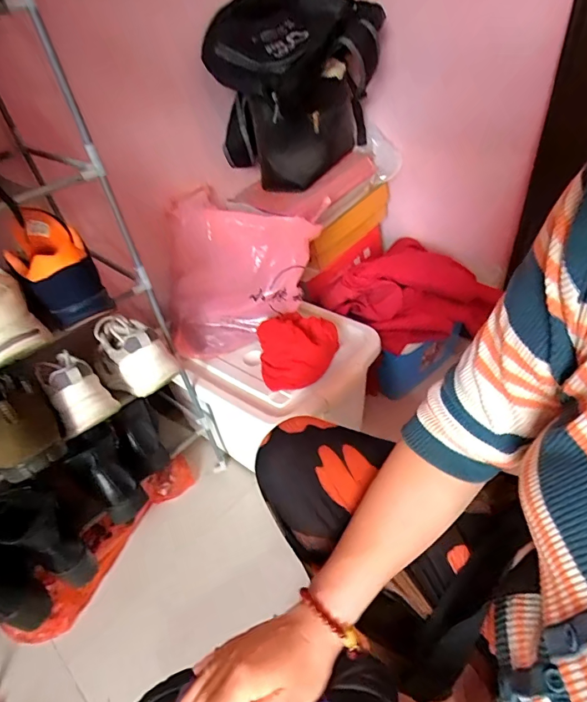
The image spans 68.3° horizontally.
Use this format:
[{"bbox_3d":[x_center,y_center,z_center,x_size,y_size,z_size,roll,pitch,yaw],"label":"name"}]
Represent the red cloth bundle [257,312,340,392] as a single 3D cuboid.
[{"bbox_3d":[0.012,-0.010,0.819,0.149,0.092,0.145,-8,40,0],"label":"red cloth bundle"}]

